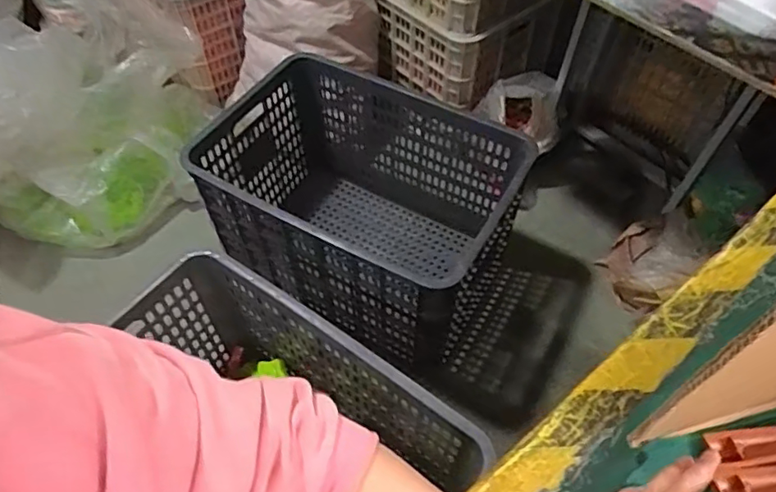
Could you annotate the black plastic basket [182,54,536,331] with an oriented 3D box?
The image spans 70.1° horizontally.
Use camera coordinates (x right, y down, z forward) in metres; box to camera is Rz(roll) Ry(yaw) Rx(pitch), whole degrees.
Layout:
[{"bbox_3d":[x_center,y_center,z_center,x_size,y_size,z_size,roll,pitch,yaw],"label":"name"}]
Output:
[{"bbox_3d":[-0.058,-0.087,1.264,0.622,0.381,0.482,28,59,18],"label":"black plastic basket"}]

